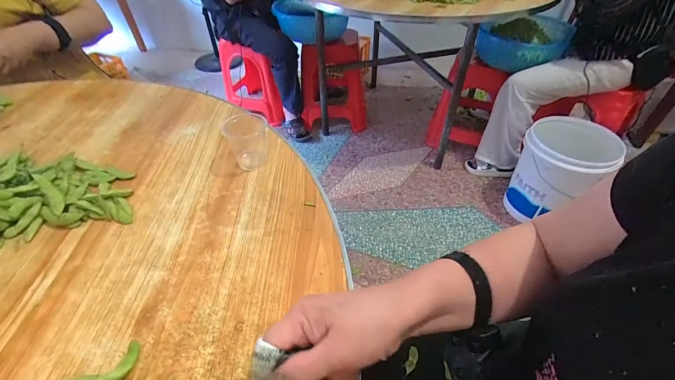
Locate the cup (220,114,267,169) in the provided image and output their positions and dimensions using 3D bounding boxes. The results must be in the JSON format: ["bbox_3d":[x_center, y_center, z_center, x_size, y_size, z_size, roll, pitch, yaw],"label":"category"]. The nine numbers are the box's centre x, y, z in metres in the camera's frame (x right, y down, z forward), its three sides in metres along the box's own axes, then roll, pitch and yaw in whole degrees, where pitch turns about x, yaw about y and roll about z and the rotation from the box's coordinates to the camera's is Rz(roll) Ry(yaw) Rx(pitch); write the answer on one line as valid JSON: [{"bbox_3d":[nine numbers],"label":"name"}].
[{"bbox_3d":[-0.138,-0.077,0.484,0.063,0.071,0.063,0,44,0],"label":"cup"}]

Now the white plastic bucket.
[{"bbox_3d":[0.870,-0.066,1.284,0.375,0.342,0.287,-26,50,-24],"label":"white plastic bucket"}]

